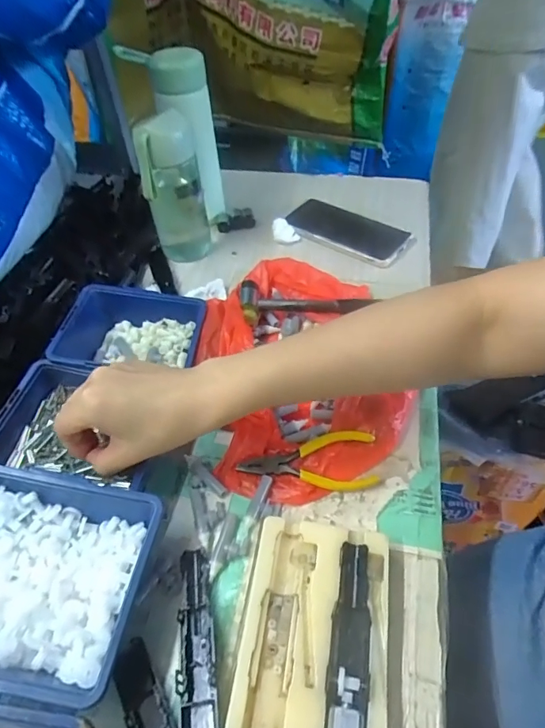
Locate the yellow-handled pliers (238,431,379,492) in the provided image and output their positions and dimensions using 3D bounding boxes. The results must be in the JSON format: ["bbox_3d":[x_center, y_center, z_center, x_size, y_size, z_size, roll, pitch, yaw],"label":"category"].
[{"bbox_3d":[0.031,0.075,0.373,0.109,0.016,0.047,8,50,8],"label":"yellow-handled pliers"}]

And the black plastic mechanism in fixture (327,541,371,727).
[{"bbox_3d":[0.048,0.170,0.274,0.023,0.009,0.118,7,50,7],"label":"black plastic mechanism in fixture"}]

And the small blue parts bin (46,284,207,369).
[{"bbox_3d":[-0.138,-0.024,0.435,0.130,0.047,0.107,3,50,3],"label":"small blue parts bin"}]

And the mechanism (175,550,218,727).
[{"bbox_3d":[-0.051,0.178,0.287,0.022,0.011,0.115,-9,50,-7],"label":"mechanism"}]

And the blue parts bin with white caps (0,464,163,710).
[{"bbox_3d":[-0.154,0.139,0.294,0.135,0.052,0.119,7,50,6],"label":"blue parts bin with white caps"}]

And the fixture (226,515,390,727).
[{"bbox_3d":[0.027,0.173,0.287,0.089,0.020,0.135,8,50,7],"label":"fixture"}]

